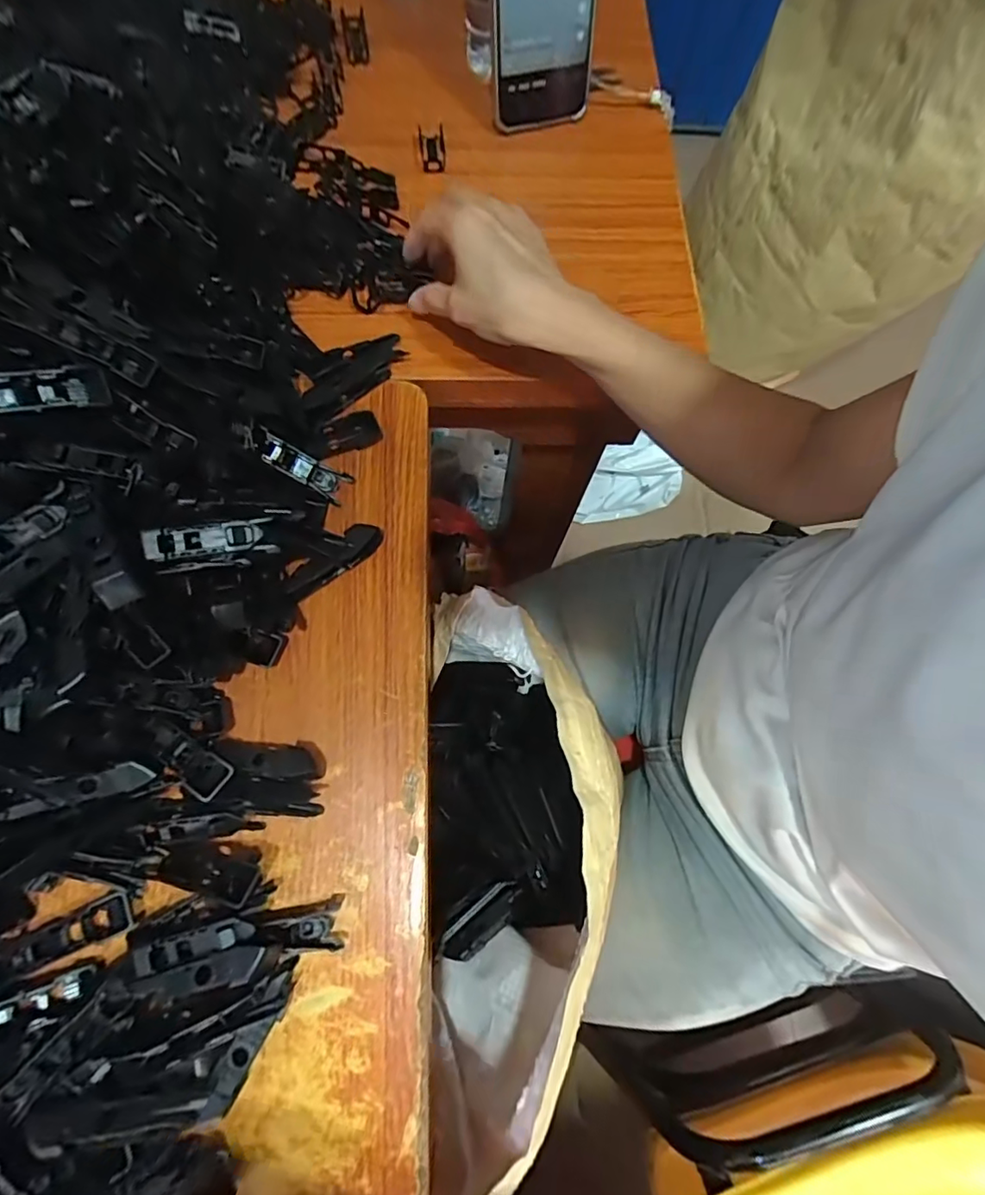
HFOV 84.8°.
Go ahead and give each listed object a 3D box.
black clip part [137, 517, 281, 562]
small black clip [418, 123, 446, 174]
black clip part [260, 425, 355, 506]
[{"bbox_3d":[-0.139,-0.029,0.267,0.058,0.010,0.016,-7,69,-17],"label":"black clip part"},{"bbox_3d":[-0.049,-0.372,0.445,0.020,0.008,0.053,-7,70,-3],"label":"small black clip"},{"bbox_3d":[-0.114,-0.079,0.327,0.056,0.010,0.020,31,68,-27],"label":"black clip part"}]

